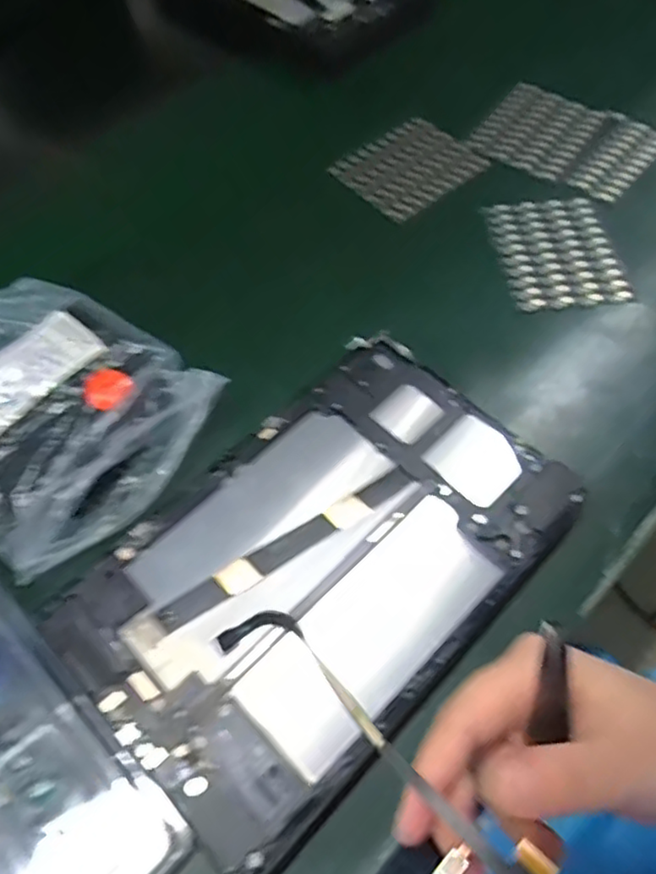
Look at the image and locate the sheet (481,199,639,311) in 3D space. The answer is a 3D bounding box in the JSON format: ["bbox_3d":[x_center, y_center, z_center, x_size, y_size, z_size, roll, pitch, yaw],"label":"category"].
[{"bbox_3d":[0.157,-0.131,0.447,0.078,0.009,0.097,-4,60,-7],"label":"sheet"}]

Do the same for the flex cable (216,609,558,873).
[{"bbox_3d":[0.012,0.097,0.203,0.120,0.008,0.023,37,63,25],"label":"flex cable"}]

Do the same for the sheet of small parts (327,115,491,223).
[{"bbox_3d":[0.063,-0.206,0.488,0.099,0.013,0.076,-36,68,-22],"label":"sheet of small parts"}]

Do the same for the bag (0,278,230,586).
[{"bbox_3d":[-0.155,-0.019,0.359,0.158,0.042,0.137,38,64,17],"label":"bag"}]

